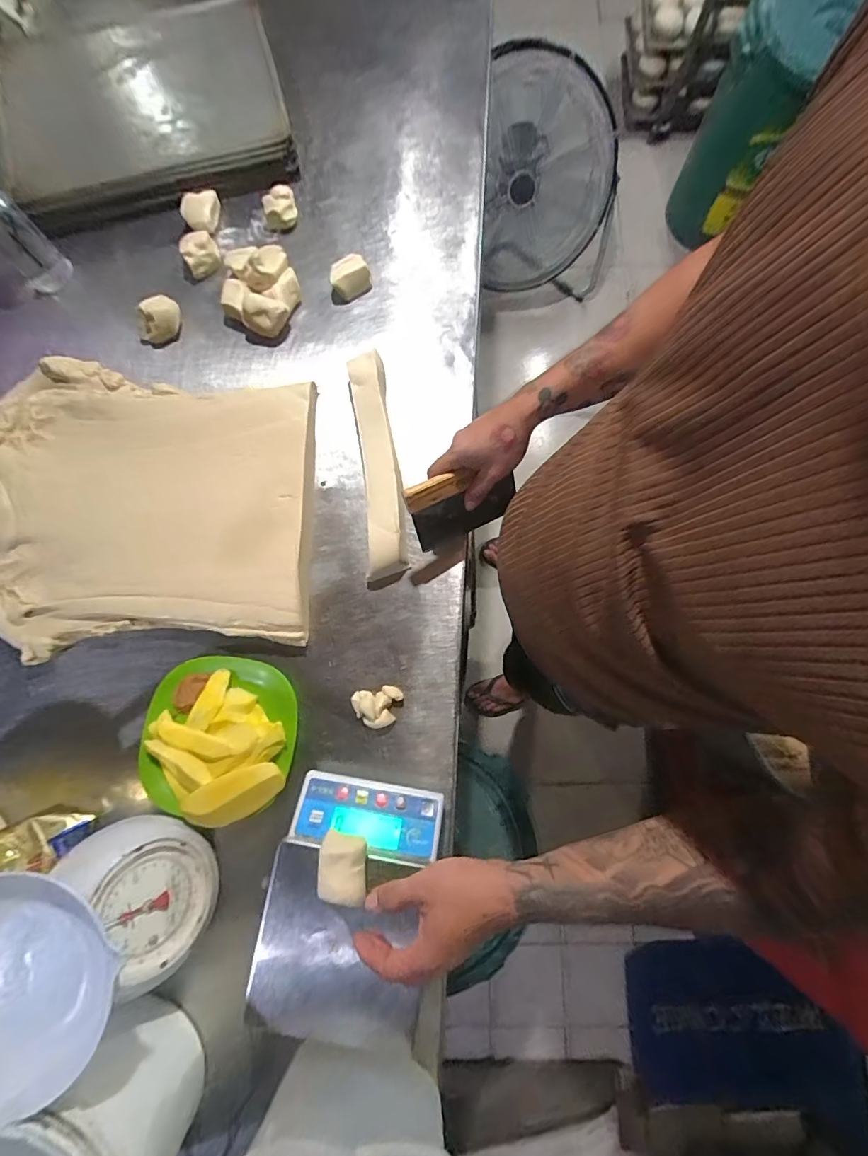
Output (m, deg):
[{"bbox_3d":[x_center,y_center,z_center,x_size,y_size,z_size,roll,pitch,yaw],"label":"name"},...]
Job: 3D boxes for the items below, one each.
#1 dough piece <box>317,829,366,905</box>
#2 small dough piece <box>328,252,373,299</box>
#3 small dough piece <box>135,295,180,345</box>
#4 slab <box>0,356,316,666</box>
[{"bbox_3d":[-0.094,0.299,0.469,0.046,0.025,0.060,-3,80,0],"label":"dough piece"},{"bbox_3d":[-0.129,-0.467,0.704,0.064,0.035,0.042,-31,81,-5],"label":"small dough piece"},{"bbox_3d":[-0.422,-0.396,0.695,0.073,0.034,0.049,-42,82,-7],"label":"small dough piece"},{"bbox_3d":[-0.408,-0.115,0.643,0.469,0.033,0.417,-1,80,0],"label":"slab"}]

